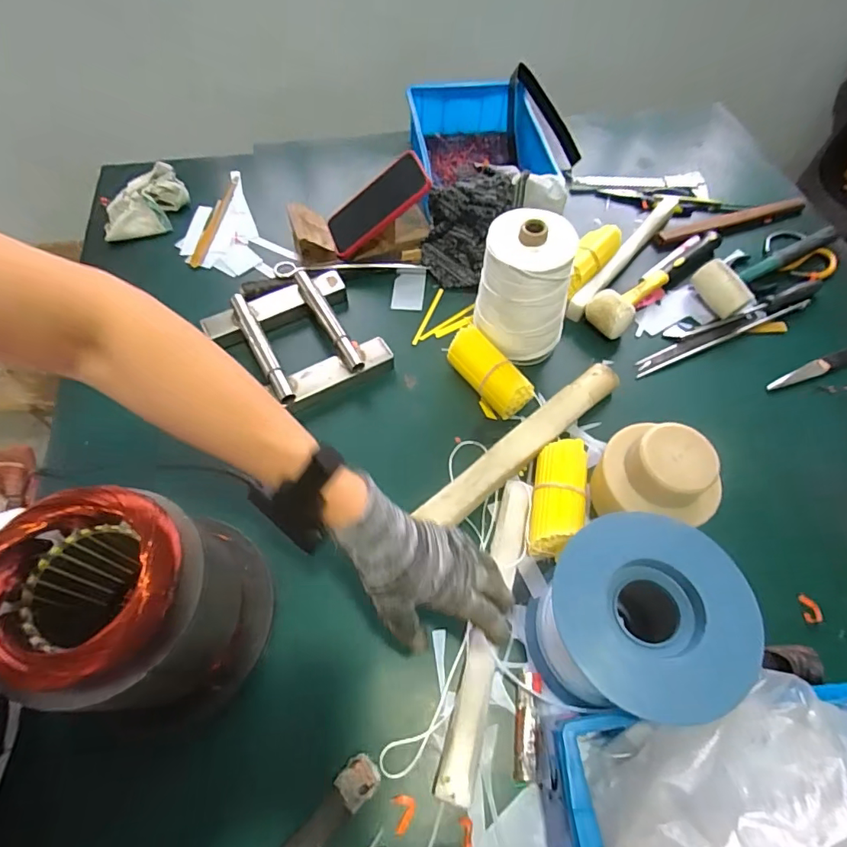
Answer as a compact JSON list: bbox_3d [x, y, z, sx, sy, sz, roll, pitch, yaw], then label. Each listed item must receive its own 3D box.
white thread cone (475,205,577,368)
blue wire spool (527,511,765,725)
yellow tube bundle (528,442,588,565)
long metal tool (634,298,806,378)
[{"bbox_3d":[0.121,-0.161,0.609,0.114,0.161,0.094,11,60,5],"label":"white thread cone"},{"bbox_3d":[0.169,0.171,0.434,0.133,0.130,0.138,1,60,-1],"label":"blue wire spool"},{"bbox_3d":[0.146,0.080,0.546,0.053,0.047,0.127,10,60,4],"label":"yellow tube bundle"},{"bbox_3d":[0.412,-0.125,0.690,0.290,0.007,0.024,-21,63,-13],"label":"long metal tool"}]

